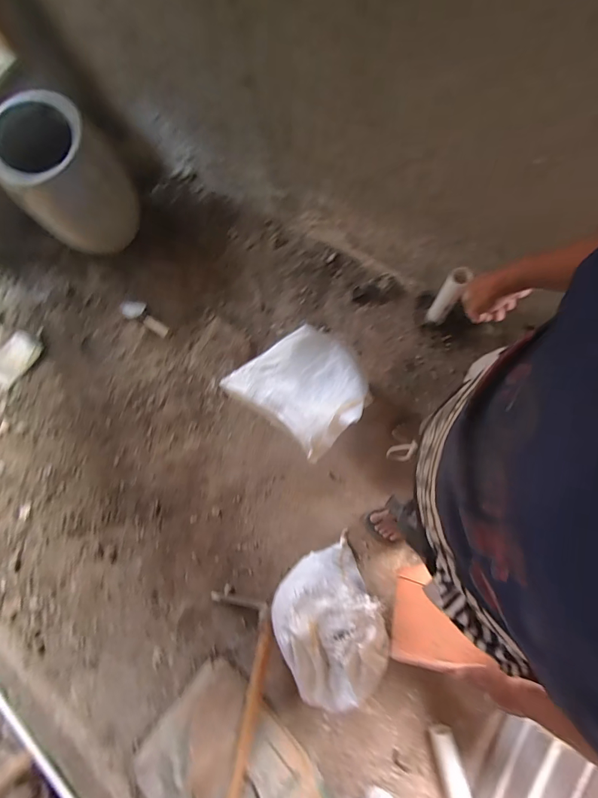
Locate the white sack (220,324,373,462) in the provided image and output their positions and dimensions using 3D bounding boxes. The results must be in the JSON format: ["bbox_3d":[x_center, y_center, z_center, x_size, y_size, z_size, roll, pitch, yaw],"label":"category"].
[{"bbox_3d":[0.028,-0.045,1.105,0.376,0.061,0.352,-41,79,-9],"label":"white sack"}]

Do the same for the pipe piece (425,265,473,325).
[{"bbox_3d":[0.507,-0.341,1.290,0.071,0.285,0.072,30,78,8],"label":"pipe piece"}]

